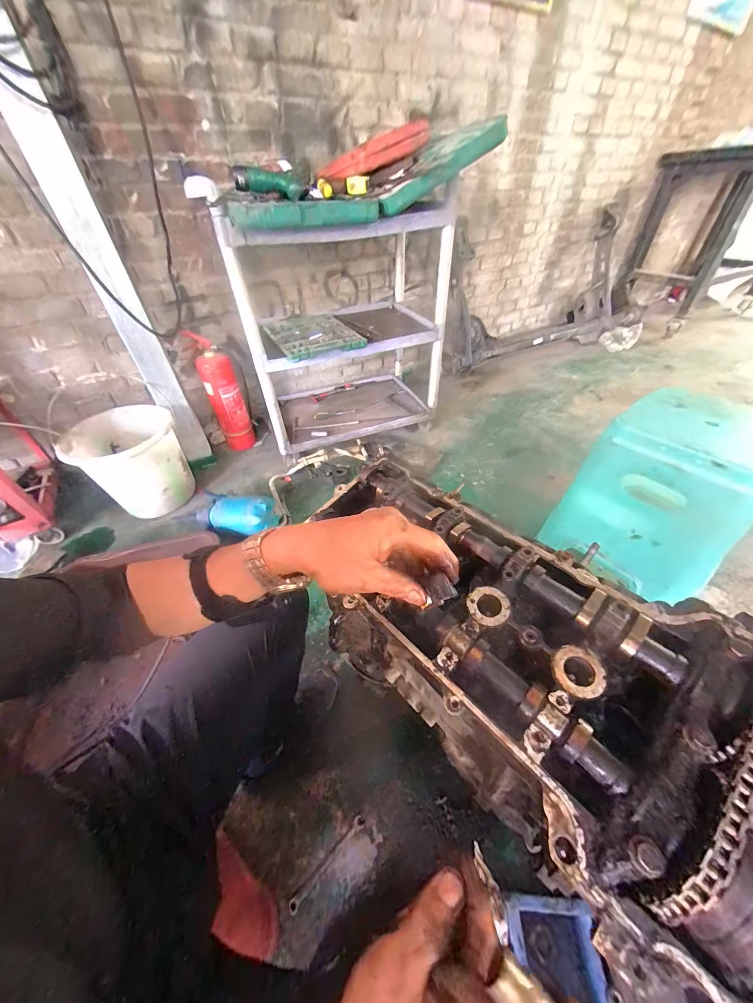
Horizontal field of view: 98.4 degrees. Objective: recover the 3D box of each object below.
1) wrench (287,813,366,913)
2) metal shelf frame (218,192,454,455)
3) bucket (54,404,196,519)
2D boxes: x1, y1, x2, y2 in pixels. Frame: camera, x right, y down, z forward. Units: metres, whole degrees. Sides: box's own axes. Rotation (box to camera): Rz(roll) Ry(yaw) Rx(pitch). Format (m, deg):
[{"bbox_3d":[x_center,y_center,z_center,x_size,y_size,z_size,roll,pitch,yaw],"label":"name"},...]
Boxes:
[{"bbox_3d":[-0.086,0.647,0.582,0.159,0.014,0.019,-34,51,-29],"label":"wrench"},{"bbox_3d":[-0.136,-0.659,1.301,0.696,0.713,0.478,-15,44,-12],"label":"metal shelf frame"},{"bbox_3d":[-0.866,-0.132,1.188,0.316,0.336,0.388,-35,52,-29],"label":"bucket"}]

